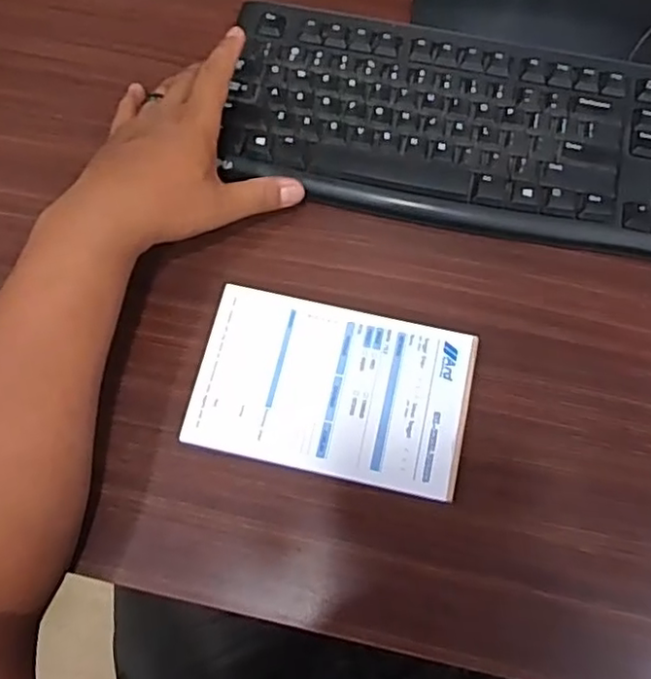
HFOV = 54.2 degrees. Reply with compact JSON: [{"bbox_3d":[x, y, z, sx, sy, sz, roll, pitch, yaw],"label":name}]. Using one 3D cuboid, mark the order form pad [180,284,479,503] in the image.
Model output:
[{"bbox_3d":[0.005,0.029,0.397,0.166,0.004,0.104,12,75,5],"label":"order form pad"}]

